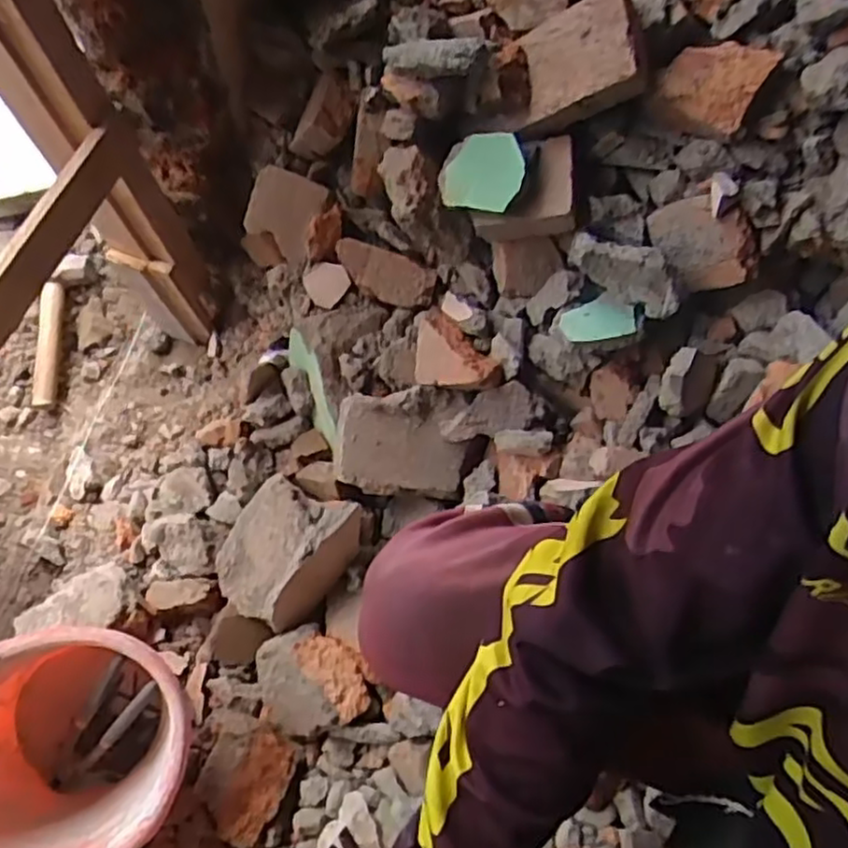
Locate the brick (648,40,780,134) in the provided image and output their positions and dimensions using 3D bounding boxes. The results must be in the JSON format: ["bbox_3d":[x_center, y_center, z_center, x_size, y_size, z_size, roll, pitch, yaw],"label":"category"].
[{"bbox_3d":[0.315,-0.369,0.780,0.105,0.057,0.092,25,70,14],"label":"brick"}]

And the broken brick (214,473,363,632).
[{"bbox_3d":[-0.171,0.149,0.847,0.154,0.068,0.166,22,69,12],"label":"broken brick"}]

